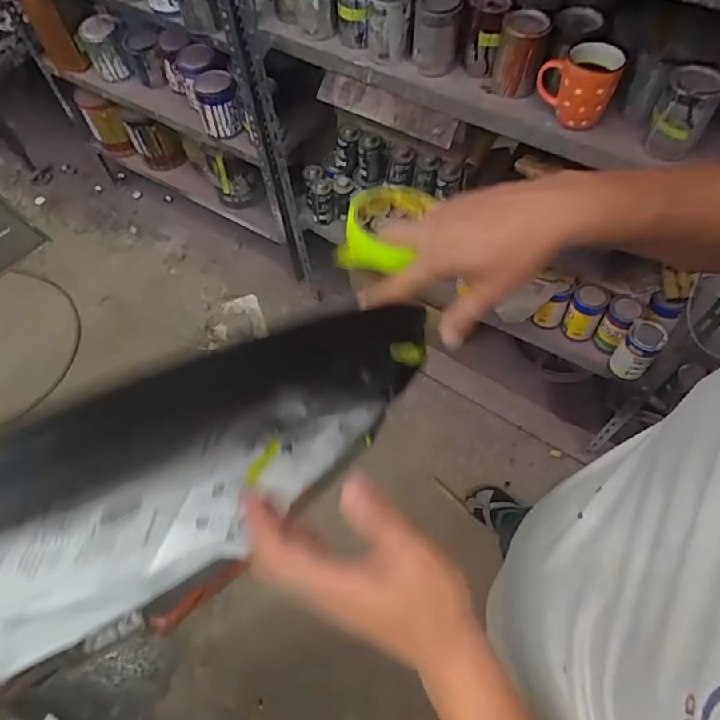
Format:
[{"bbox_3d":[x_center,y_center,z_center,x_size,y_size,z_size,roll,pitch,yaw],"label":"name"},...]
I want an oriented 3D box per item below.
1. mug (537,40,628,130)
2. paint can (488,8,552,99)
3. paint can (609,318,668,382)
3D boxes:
[{"bbox_3d":[0.331,-0.426,0.836,0.110,0.092,0.101,16,66,10],"label":"mug"},{"bbox_3d":[0.259,-0.497,0.884,0.073,0.108,0.077,14,66,10],"label":"paint can"},{"bbox_3d":[0.582,-0.021,1.155,0.069,0.127,0.082,35,71,18],"label":"paint can"}]

